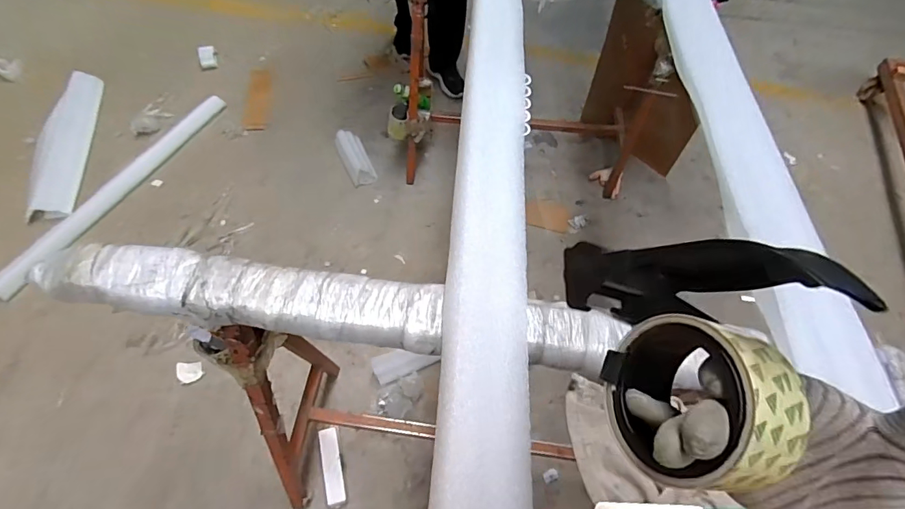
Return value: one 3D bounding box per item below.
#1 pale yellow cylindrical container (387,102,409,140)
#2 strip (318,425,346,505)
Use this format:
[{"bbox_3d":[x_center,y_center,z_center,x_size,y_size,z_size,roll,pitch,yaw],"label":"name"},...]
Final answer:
[{"bbox_3d":[-0.194,-0.476,1.666,0.077,0.110,0.069,-1,57,-6],"label":"pale yellow cylindrical container"},{"bbox_3d":[-0.324,0.566,1.253,0.048,0.024,0.187,-7,66,-19],"label":"strip"}]

